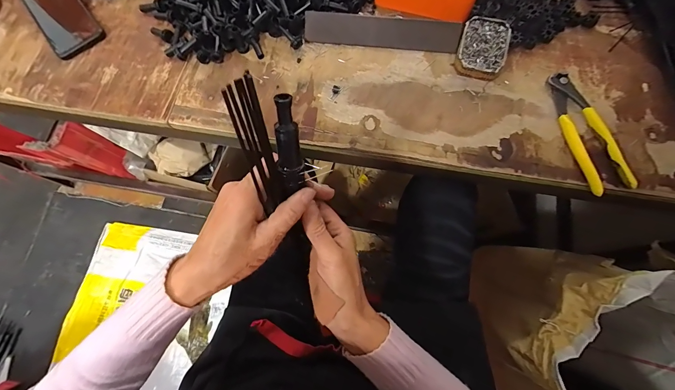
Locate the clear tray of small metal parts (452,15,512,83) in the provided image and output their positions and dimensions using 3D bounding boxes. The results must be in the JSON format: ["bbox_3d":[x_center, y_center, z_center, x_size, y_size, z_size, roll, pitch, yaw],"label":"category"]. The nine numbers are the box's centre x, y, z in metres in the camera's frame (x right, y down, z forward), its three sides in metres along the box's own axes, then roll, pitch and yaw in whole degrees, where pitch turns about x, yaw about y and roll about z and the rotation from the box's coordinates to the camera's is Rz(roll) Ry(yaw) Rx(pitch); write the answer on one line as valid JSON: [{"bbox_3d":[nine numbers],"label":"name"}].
[{"bbox_3d":[0.201,-0.202,0.426,0.063,0.028,0.089,12,74,5],"label":"clear tray of small metal parts"}]

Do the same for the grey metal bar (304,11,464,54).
[{"bbox_3d":[0.062,-0.233,0.437,0.216,0.006,0.038,7,115,4],"label":"grey metal bar"}]

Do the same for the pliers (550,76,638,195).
[{"bbox_3d":[0.311,-0.082,0.382,0.046,0.014,0.162,-12,73,-1],"label":"pliers"}]

